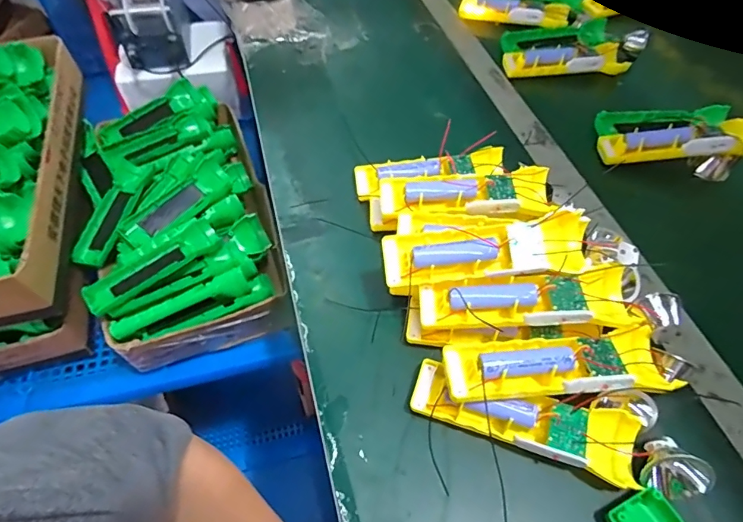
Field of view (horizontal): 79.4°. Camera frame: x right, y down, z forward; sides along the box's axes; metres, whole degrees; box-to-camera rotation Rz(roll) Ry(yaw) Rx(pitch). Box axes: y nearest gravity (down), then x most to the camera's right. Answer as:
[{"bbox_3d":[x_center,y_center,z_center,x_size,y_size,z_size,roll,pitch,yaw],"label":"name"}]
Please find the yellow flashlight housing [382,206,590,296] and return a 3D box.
[{"bbox_3d":[0.100,-0.008,0.368,0.177,0.039,0.052,-4,55,-4],"label":"yellow flashlight housing"}]

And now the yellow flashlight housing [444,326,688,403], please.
[{"bbox_3d":[0.140,0.079,0.334,0.165,0.038,0.046,-3,55,-3],"label":"yellow flashlight housing"}]

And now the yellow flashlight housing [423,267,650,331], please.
[{"bbox_3d":[0.122,0.030,0.356,0.163,0.024,0.047,1,55,-1],"label":"yellow flashlight housing"}]

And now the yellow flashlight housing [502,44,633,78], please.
[{"bbox_3d":[0.272,-0.279,0.627,0.170,0.022,0.044,0,55,-1],"label":"yellow flashlight housing"}]

